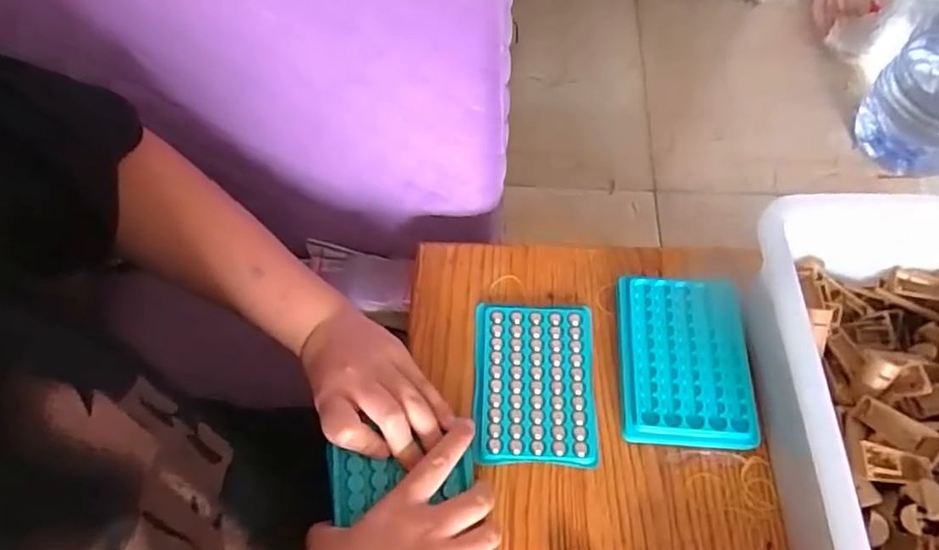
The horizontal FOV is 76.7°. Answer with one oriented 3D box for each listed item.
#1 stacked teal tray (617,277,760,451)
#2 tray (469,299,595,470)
[{"bbox_3d":[0.163,0.065,0.457,0.093,0.025,0.128,2,63,3],"label":"stacked teal tray"},{"bbox_3d":[0.051,0.083,0.464,0.092,0.009,0.126,2,63,3],"label":"tray"}]

